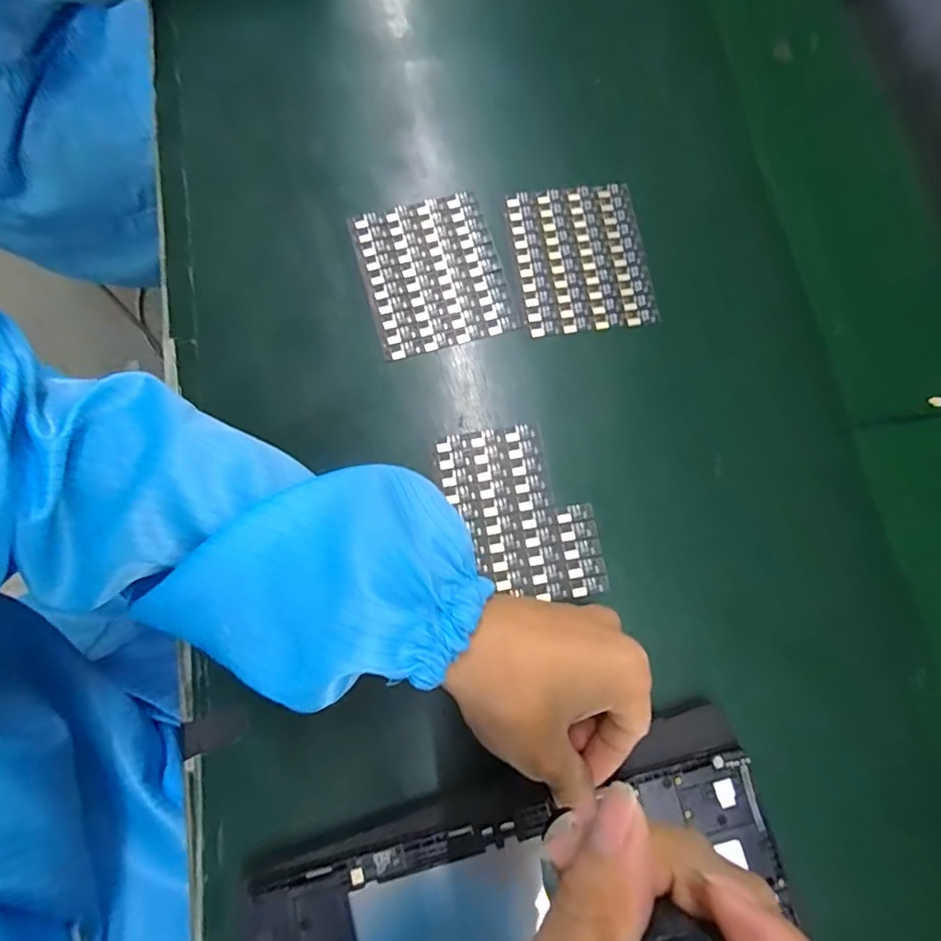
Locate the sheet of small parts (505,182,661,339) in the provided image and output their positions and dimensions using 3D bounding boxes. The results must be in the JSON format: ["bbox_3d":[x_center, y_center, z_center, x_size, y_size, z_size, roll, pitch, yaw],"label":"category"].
[{"bbox_3d":[0.068,-0.132,0.339,0.082,0.005,0.096,-7,77,-5],"label":"sheet of small parts"}]

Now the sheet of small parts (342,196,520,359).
[{"bbox_3d":[-0.023,-0.120,0.332,0.083,0.004,0.096,-16,77,-6],"label":"sheet of small parts"}]

